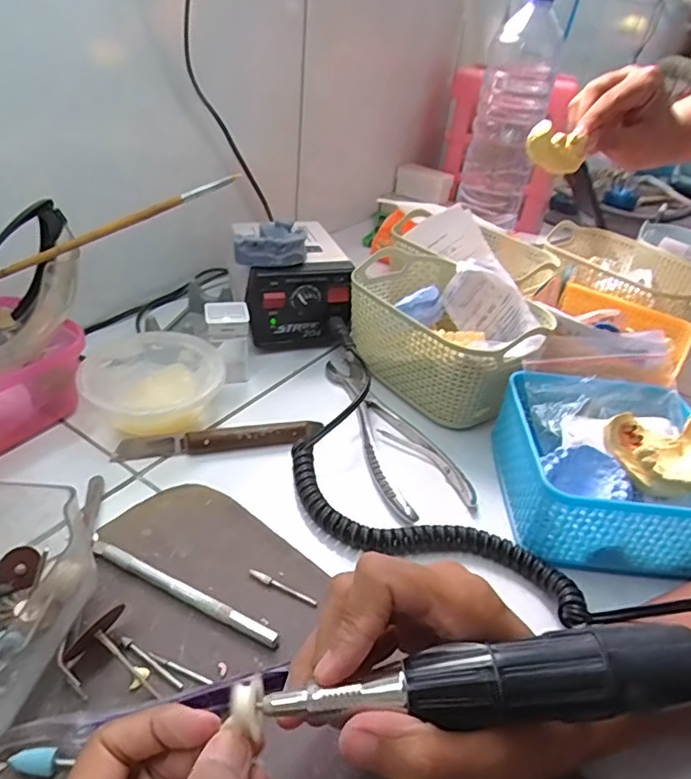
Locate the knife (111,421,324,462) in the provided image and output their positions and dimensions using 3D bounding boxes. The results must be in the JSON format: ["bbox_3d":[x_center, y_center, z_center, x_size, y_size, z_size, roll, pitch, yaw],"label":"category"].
[{"bbox_3d":[-0.091,0.038,0.409,0.147,0.016,0.021,-1,36,-12],"label":"knife"}]

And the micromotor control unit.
[{"bbox_3d":[-0.047,-0.103,0.547,0.090,0.090,0.126,2,36,-8],"label":"micromotor control unit"}]

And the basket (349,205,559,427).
[{"bbox_3d":[0.084,-0.049,0.488,0.119,0.088,0.173,-20,44,-33],"label":"basket"}]

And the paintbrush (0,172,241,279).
[{"bbox_3d":[-0.165,-0.111,0.381,0.192,0.008,0.012,-23,40,-2],"label":"paintbrush"}]

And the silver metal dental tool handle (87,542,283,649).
[{"bbox_3d":[-0.091,0.111,0.305,0.123,0.005,0.008,20,37,17],"label":"silver metal dental tool handle"}]

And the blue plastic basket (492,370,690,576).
[{"bbox_3d":[0.180,0.054,0.378,0.133,0.068,0.131,6,35,-2],"label":"blue plastic basket"}]

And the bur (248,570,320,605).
[{"bbox_3d":[-0.036,0.113,0.315,0.043,0.004,0.005,19,37,16],"label":"bur"}]

